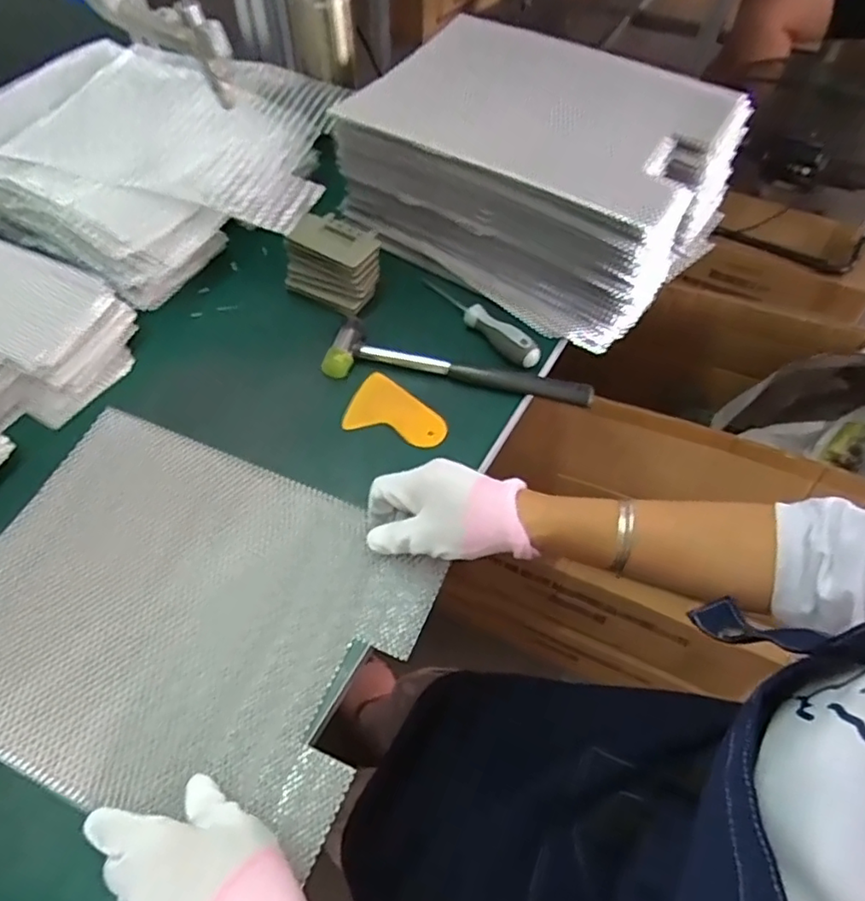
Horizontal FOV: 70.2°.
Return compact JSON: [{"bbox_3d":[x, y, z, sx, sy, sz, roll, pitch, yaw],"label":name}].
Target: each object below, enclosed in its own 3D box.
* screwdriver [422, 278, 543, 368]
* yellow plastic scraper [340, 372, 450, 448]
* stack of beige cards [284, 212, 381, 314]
[{"bbox_3d":[0.042,-0.131,0.600,0.024,0.021,0.152,-36,64,-23],"label":"screwdriver"},{"bbox_3d":[-0.030,-0.033,0.556,0.091,0.009,0.059,23,66,10],"label":"yellow plastic scraper"},{"bbox_3d":[-0.098,-0.187,0.614,0.092,0.067,0.057,25,59,15],"label":"stack of beige cards"}]

